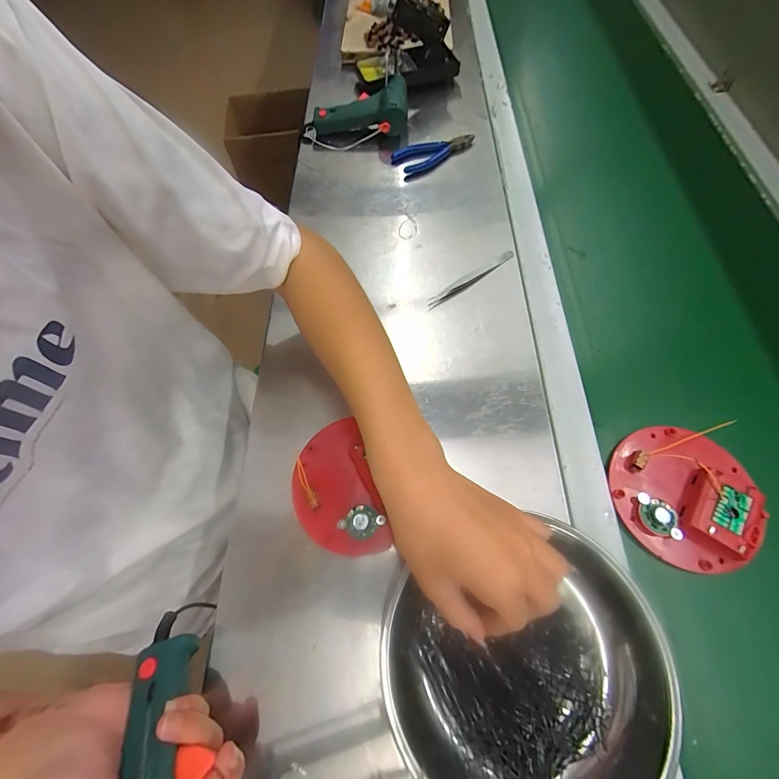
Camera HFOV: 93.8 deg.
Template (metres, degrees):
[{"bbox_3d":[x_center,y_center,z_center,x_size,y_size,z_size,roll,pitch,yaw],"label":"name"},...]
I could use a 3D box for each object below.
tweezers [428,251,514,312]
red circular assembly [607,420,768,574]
[{"bbox_3d":[0.101,-0.133,0.442,0.133,0.004,0.009,-35,67,-13],"label":"tweezers"},{"bbox_3d":[0.259,0.090,0.318,0.115,0.020,0.120,-2,64,3],"label":"red circular assembly"}]

